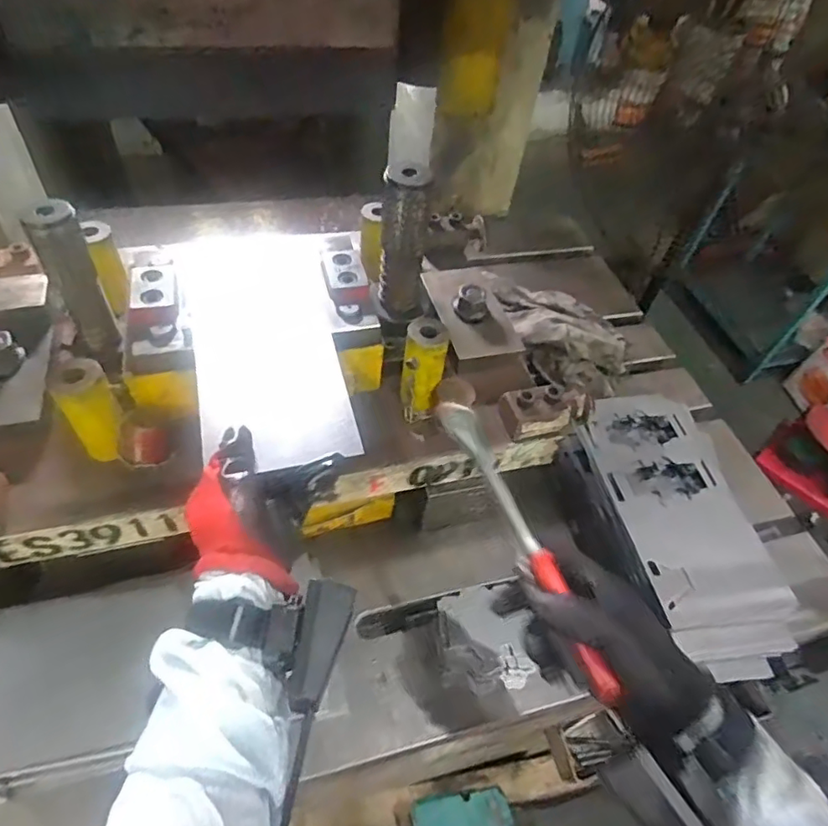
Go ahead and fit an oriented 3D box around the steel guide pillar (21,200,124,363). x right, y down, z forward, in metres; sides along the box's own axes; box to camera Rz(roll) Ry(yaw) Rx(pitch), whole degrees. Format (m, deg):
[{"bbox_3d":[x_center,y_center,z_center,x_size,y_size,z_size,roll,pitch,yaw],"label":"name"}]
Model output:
[{"bbox_3d":[-0.292,-0.111,0.501,0.037,0.145,0.031,-27,58,-25],"label":"steel guide pillar"}]

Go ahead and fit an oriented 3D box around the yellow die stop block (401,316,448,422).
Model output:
[{"bbox_3d":[0.009,-0.040,0.567,0.041,0.096,0.047,7,50,0],"label":"yellow die stop block"}]

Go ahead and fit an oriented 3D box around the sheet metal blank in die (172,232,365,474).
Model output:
[{"bbox_3d":[-0.139,-0.075,0.532,0.130,0.009,0.313,-13,52,-16],"label":"sheet metal blank in die"}]

